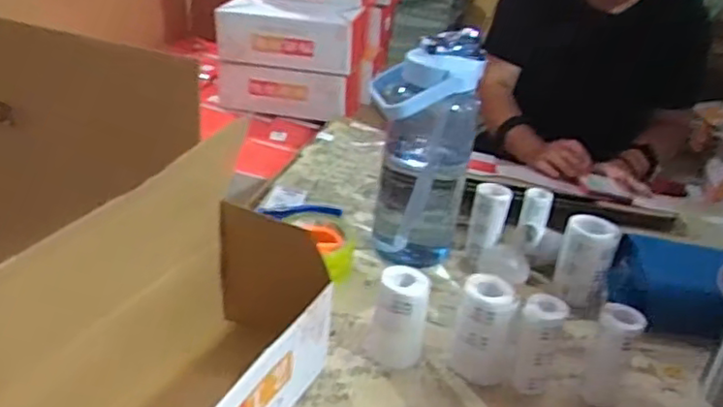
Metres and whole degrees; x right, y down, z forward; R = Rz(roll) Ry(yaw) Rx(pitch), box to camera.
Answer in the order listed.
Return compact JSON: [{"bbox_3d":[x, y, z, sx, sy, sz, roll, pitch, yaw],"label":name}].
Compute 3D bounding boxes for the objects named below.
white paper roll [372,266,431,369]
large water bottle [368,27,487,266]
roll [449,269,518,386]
[{"bbox_3d":[0.041,0.118,0.666,0.050,0.098,0.050,6,28,-3],"label":"white paper roll"},{"bbox_3d":[0.074,-0.046,0.819,0.116,0.308,0.092,8,31,-4],"label":"large water bottle"},{"bbox_3d":[0.124,0.131,0.666,0.059,0.100,0.061,15,31,7],"label":"roll"}]

